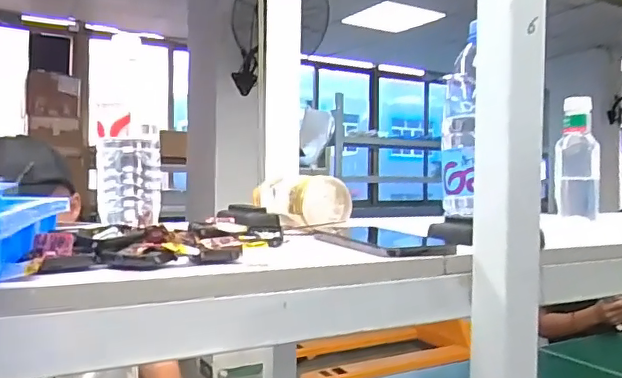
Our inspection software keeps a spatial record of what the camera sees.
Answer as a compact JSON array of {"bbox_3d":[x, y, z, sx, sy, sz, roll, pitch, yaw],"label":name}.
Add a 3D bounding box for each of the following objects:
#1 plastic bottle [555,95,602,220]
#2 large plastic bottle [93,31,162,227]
[{"bbox_3d":[0.436,-0.051,0.910,0.066,0.190,0.079,1,1,24],"label":"plastic bottle"},{"bbox_3d":[-0.211,-0.064,0.644,0.072,0.205,0.068,0,1,-21],"label":"large plastic bottle"}]

